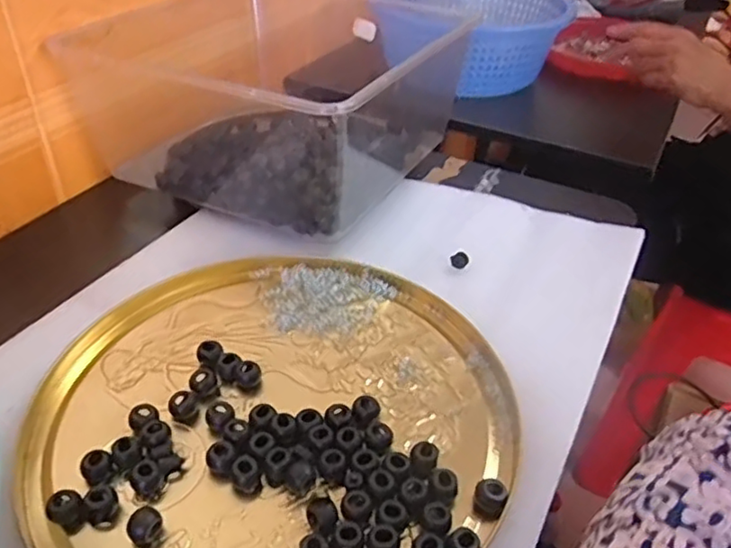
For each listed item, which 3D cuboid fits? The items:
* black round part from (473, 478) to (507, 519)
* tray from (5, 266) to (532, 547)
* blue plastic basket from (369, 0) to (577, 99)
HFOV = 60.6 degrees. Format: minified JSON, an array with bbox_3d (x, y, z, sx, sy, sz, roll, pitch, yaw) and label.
[{"bbox_3d":[0.069,0.125,0.349,0.017,0.015,0.017,3,40,-2],"label":"black round part"},{"bbox_3d":[-0.056,0.080,0.390,0.284,0.015,0.277,3,40,-2],"label":"tray"},{"bbox_3d":[0.138,-0.338,0.893,0.245,0.114,0.261,1,39,-3],"label":"blue plastic basket"}]

